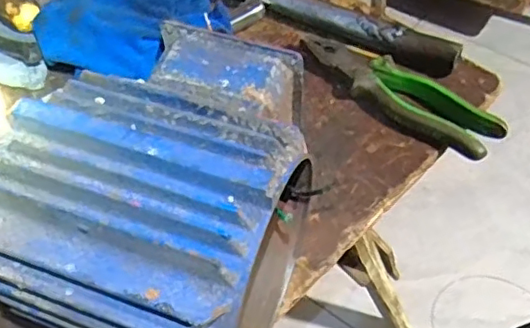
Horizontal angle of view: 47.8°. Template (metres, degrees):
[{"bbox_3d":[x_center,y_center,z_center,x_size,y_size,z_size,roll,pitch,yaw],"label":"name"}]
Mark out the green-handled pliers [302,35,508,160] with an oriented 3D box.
[{"bbox_3d":[0.118,-0.066,0.535,0.187,0.022,0.052,36,62,26],"label":"green-handled pliers"}]

